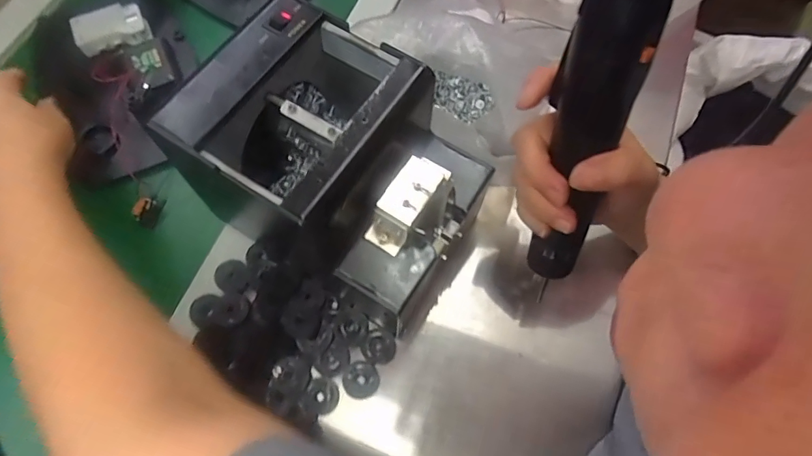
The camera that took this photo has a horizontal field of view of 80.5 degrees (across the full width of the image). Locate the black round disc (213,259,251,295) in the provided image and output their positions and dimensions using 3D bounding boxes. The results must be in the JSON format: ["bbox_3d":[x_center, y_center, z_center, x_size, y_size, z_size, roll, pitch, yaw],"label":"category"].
[{"bbox_3d":[-0.139,0.038,0.383,0.026,0.004,0.028,0,67,0],"label":"black round disc"}]

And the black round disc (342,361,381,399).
[{"bbox_3d":[-0.034,0.114,0.358,0.027,0.007,0.026,0,67,0],"label":"black round disc"}]

